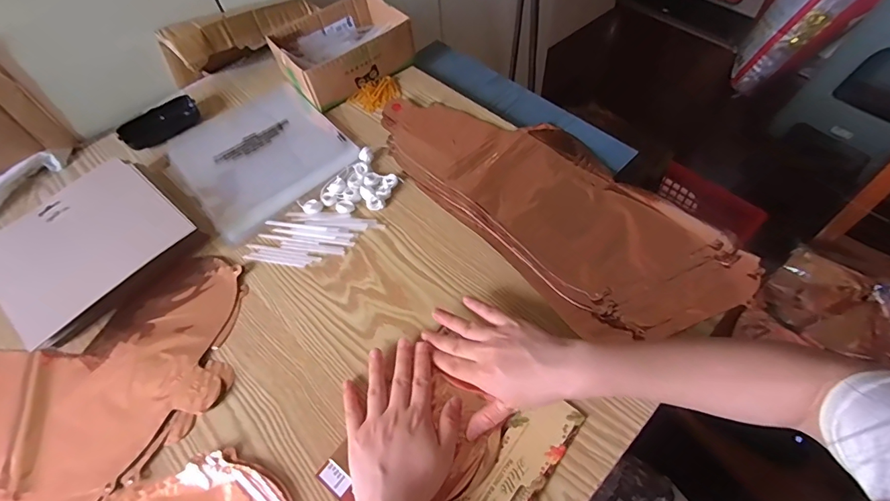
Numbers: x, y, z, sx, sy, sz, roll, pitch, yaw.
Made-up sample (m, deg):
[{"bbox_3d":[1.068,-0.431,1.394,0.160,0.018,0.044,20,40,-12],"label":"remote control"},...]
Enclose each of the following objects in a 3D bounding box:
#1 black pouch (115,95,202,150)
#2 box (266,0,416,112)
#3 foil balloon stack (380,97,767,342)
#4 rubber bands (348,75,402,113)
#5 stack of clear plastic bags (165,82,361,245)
[{"bbox_3d":[-0.415,-0.188,0.640,0.048,0.022,0.108,37,68,24],"label":"black pouch"},{"bbox_3d":[-0.157,-0.307,0.669,0.177,0.063,0.141,-37,62,-17],"label":"box"},{"bbox_3d":[0.122,-0.078,0.541,0.209,0.017,0.462,-37,62,-17],"label":"foil balloon stack"},{"bbox_3d":[-0.096,-0.235,0.653,0.076,0.012,0.051,-39,63,-18],"label":"rubber bands"},{"bbox_3d":[-0.256,-0.138,0.607,0.202,0.010,0.219,-38,62,-18],"label":"stack of clear plastic bags"}]

